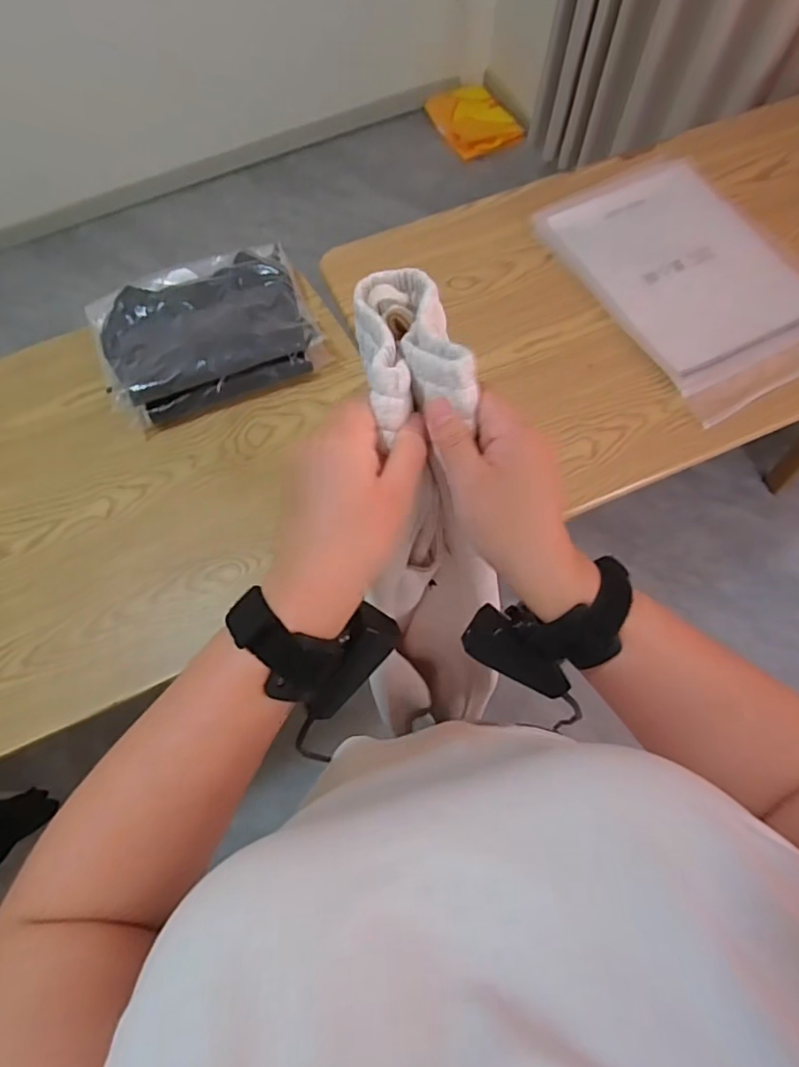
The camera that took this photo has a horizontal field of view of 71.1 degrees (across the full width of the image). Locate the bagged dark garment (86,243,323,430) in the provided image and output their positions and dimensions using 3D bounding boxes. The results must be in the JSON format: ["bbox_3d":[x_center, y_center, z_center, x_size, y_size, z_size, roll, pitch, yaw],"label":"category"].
[{"bbox_3d":[-0.294,-0.310,0.852,0.310,0.072,0.236,-21,70,-7],"label":"bagged dark garment"}]

